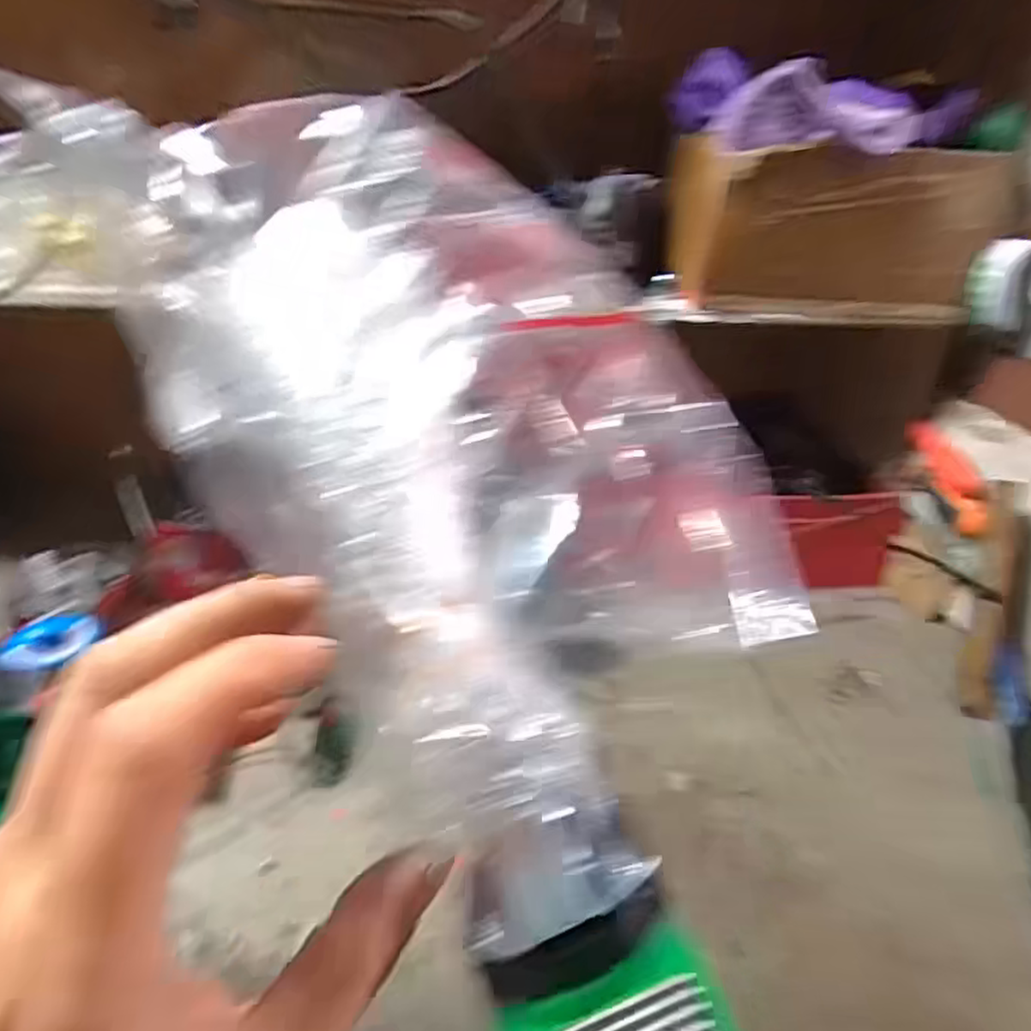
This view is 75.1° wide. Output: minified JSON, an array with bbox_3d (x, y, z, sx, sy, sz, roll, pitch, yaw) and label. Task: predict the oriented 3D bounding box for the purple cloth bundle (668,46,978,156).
[{"bbox_3d":[0.251,-0.317,0.527,0.206,0.065,0.092,-5,29,-13],"label":"purple cloth bundle"}]

